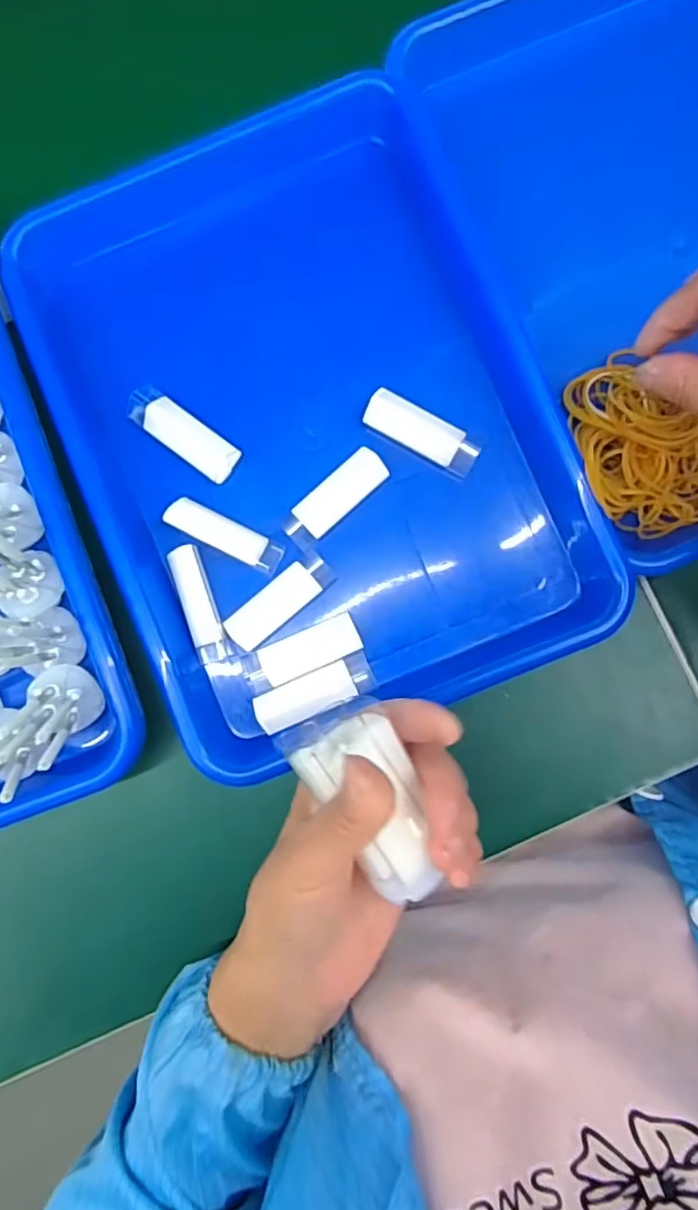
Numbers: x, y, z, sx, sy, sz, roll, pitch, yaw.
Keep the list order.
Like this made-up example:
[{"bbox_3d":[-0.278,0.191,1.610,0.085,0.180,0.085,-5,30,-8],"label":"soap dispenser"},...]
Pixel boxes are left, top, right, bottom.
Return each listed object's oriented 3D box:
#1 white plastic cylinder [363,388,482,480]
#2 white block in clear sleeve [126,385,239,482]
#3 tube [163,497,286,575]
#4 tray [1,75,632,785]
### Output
[{"bbox_3d":[0.041,-0.097,0.339,0.066,0.011,0.022,30,87,3],"label":"white plastic cylinder"},{"bbox_3d":[-0.094,-0.097,0.343,0.068,0.008,0.023,37,88,3],"label":"white block in clear sleeve"},{"bbox_3d":[-0.069,-0.039,0.335,0.065,0.012,0.019,26,87,3],"label":"tube"},{"bbox_3d":[-0.020,-0.101,0.336,0.248,0.035,0.331,-23,86,0],"label":"tray"}]

